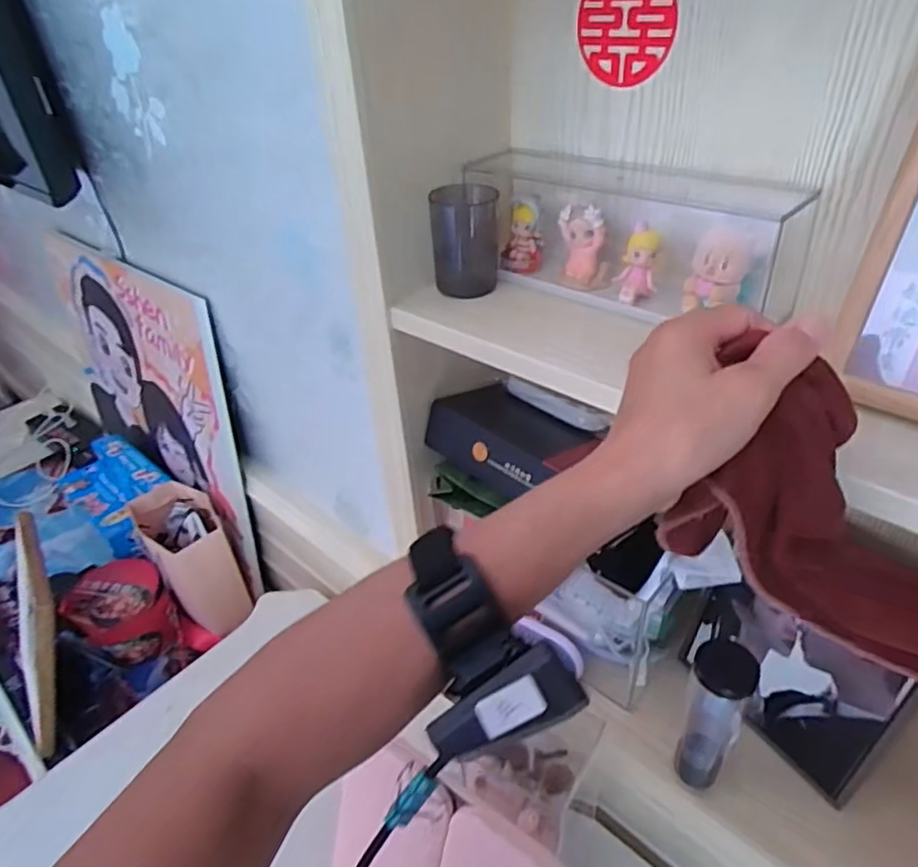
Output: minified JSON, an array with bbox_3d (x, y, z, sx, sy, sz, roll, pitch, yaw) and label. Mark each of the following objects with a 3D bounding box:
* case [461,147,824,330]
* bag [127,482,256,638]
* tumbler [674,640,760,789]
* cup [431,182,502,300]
[{"bbox_3d":[0.143,-0.178,0.573,0.295,0.104,0.074,27,46,35],"label":"case"},{"bbox_3d":[-0.470,0.221,1.122,0.120,0.193,0.206,-28,42,-28],"label":"bag"},{"bbox_3d":[0.230,0.260,0.575,0.047,0.163,0.043,10,39,19],"label":"tumbler"},{"bbox_3d":[0.006,-0.188,0.612,0.061,0.093,0.061,-3,36,2],"label":"cup"}]

